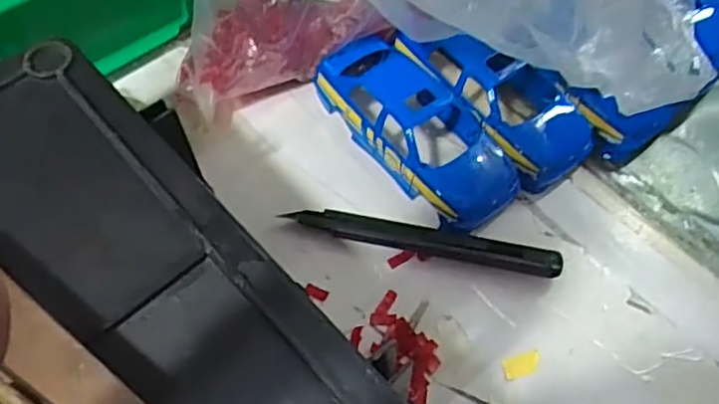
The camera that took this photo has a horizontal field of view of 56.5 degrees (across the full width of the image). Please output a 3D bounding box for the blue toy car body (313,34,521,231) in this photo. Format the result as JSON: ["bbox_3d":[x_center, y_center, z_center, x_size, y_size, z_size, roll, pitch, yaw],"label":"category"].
[{"bbox_3d":[0.031,-0.043,0.370,0.060,0.038,0.128,-34,66,-21],"label":"blue toy car body"}]

